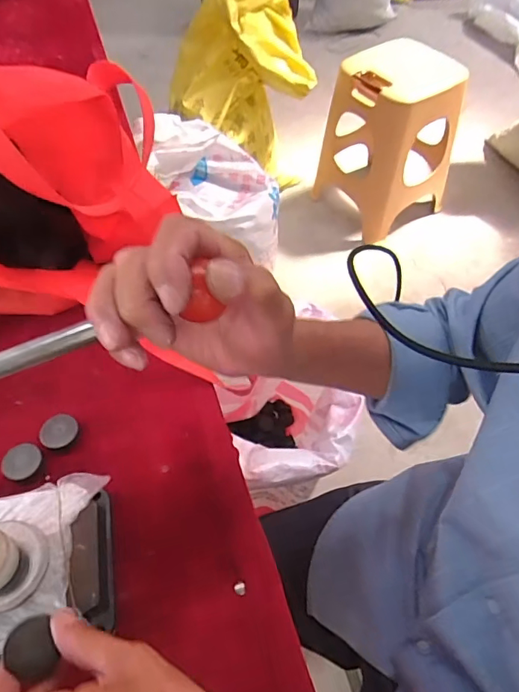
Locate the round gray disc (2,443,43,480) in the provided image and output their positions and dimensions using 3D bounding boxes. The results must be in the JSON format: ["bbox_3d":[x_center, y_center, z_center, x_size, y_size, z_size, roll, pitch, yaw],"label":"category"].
[{"bbox_3d":[-0.207,0.102,0.415,0.029,0.013,0.032,27,60,17],"label":"round gray disc"}]

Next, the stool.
[{"bbox_3d":[0.392,-0.635,1.484,0.299,0.486,0.353,-37,64,-22],"label":"stool"}]

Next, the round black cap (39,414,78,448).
[{"bbox_3d":[-0.182,0.078,0.431,0.028,0.014,0.033,5,57,3],"label":"round black cap"}]

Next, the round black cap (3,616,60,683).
[{"bbox_3d":[-0.140,0.186,0.291,0.028,0.011,0.032,-25,60,-18],"label":"round black cap"}]

